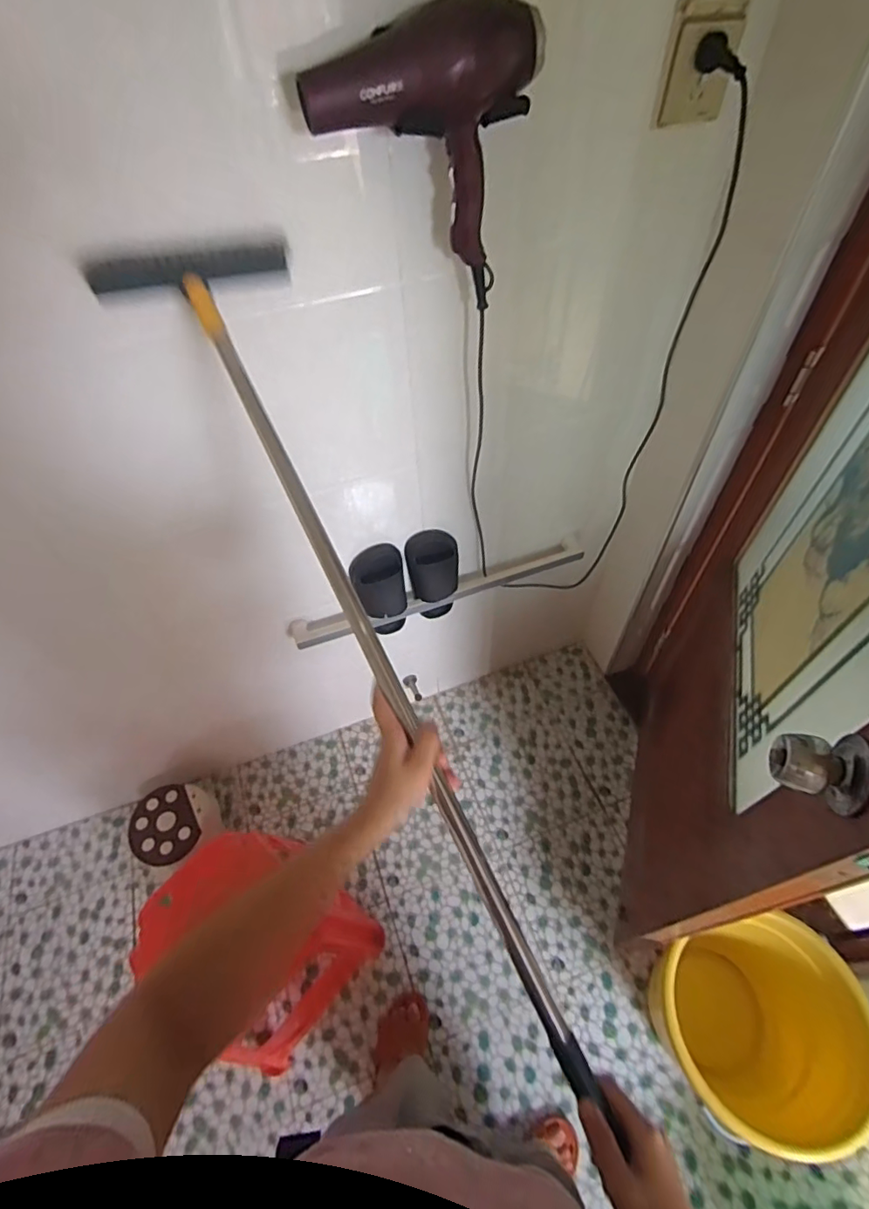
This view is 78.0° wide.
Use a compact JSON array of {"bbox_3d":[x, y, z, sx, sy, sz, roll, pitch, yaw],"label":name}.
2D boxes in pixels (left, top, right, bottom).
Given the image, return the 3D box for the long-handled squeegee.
[{"bbox_3d":[-0.079,-0.005,0.525,0.196,0.033,0.904,-24,79,-14],"label":"long-handled squeegee"}]

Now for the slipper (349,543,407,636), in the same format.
[{"bbox_3d":[-0.107,-0.013,1.143,0.108,0.235,0.084,-21,55,-12],"label":"slipper"}]

